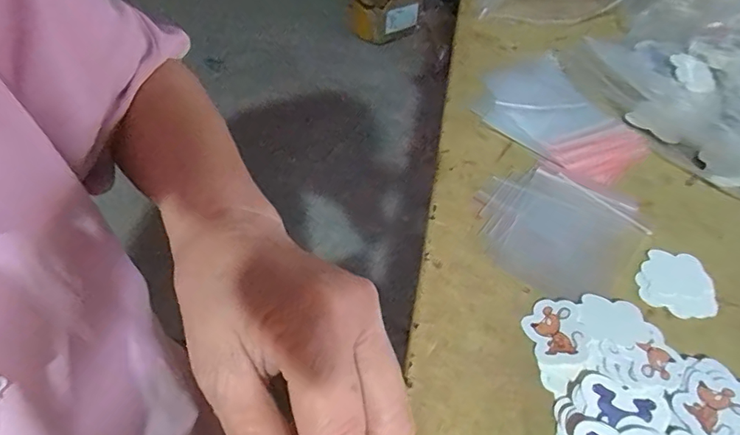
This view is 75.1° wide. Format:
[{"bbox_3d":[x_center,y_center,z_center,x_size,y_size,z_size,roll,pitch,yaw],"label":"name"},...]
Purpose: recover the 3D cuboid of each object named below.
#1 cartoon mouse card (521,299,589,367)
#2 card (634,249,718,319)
[{"bbox_3d":[0.106,0.065,0.275,0.032,0.004,0.039,-7,49,11],"label":"cartoon mouse card"},{"bbox_3d":[0.191,0.041,0.301,0.044,0.004,0.044,8,55,7],"label":"card"}]

